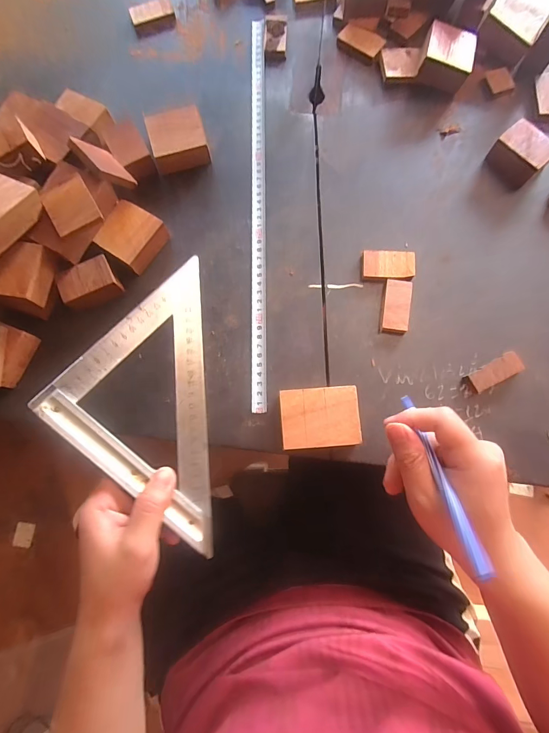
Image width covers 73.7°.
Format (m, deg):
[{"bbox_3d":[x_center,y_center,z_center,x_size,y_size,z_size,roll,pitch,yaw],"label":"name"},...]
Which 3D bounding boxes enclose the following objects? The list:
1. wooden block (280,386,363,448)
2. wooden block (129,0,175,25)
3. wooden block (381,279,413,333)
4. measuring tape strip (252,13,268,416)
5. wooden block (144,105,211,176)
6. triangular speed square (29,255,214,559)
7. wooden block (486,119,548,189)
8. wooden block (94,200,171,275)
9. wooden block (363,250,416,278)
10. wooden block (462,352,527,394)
[{"bbox_3d":[0.043,0.050,0.355,0.072,0.029,0.054,-4,78,0],"label":"wooden block"},{"bbox_3d":[-0.157,-0.456,0.471,0.055,0.014,0.019,-18,78,-3],"label":"wooden block"},{"bbox_3d":[0.128,-0.065,0.384,0.027,0.010,0.057,8,78,3],"label":"wooden block"},{"bbox_3d":[-0.018,-0.191,0.417,0.015,0.005,0.479,0,78,-2],"label":"measuring tape strip"},{"bbox_3d":[-0.109,-0.256,0.419,0.060,0.030,0.058,-14,78,-2],"label":"wooden block"},{"bbox_3d":[-0.122,0.029,0.311,0.128,0.009,0.247,-1,78,-20],"label":"triangular speed square"},{"bbox_3d":[0.273,-0.234,0.405,0.045,0.030,0.054,-41,80,-7],"label":"wooden block"},{"bbox_3d":[-0.154,-0.140,0.397,0.055,0.029,0.060,33,81,8],"label":"wooden block"},{"bbox_3d":[0.123,-0.109,0.394,0.054,0.010,0.031,-1,78,1],"label":"wooden block"},{"bbox_3d":[0.219,0.007,0.365,0.053,0.013,0.022,-29,79,-5],"label":"wooden block"}]

